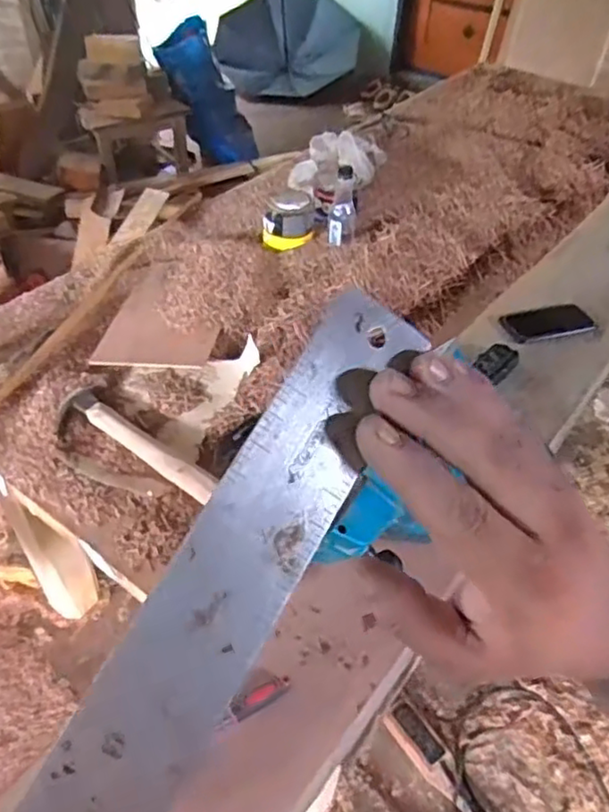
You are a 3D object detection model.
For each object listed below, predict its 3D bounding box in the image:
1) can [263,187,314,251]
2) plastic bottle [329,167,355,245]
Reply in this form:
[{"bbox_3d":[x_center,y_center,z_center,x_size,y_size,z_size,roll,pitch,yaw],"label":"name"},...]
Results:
[{"bbox_3d":[-0.032,-0.392,1.339,0.103,0.089,0.111,2,44,-1],"label":"can"},{"bbox_3d":[0.076,-0.404,1.303,0.052,0.151,0.063,8,44,5],"label":"plastic bottle"}]

